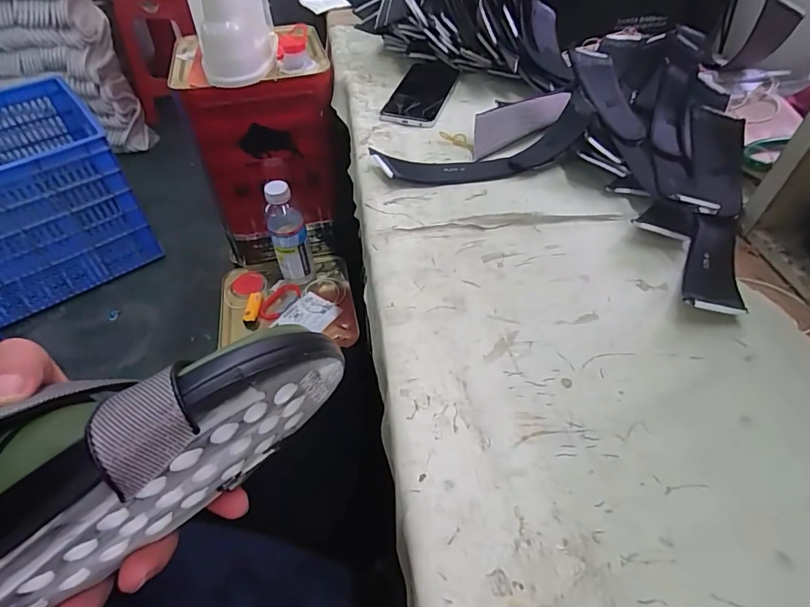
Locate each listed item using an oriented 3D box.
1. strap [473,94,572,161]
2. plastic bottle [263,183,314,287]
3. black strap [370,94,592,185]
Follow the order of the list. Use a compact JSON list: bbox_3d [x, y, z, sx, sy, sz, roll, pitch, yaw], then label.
[{"bbox_3d":[0.136,-0.220,0.540,0.153,0.045,0.013,-30,15,-14],"label":"strap"},{"bbox_3d":[-0.208,-0.121,0.814,0.063,0.204,0.054,-12,49,-11],"label":"plastic bottle"},{"bbox_3d":[0.095,-0.173,0.502,0.256,0.042,0.065,-10,49,-8],"label":"black strap"}]

